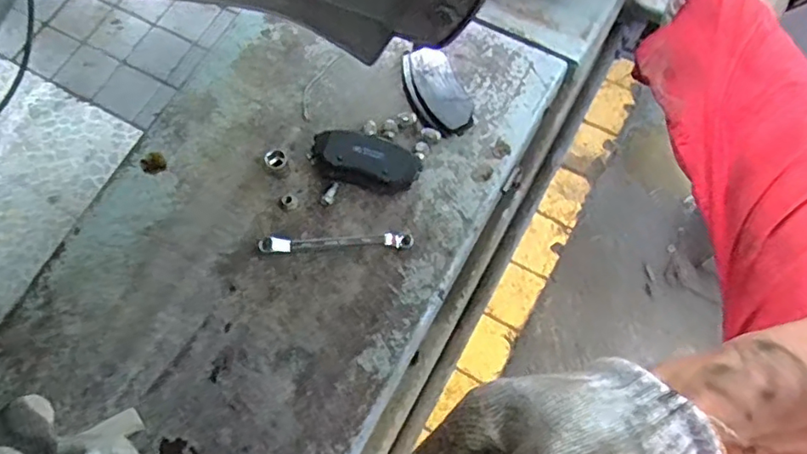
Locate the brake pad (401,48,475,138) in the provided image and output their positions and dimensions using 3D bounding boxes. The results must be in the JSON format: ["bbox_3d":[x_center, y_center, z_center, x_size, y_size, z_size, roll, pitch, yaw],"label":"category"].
[{"bbox_3d":[0.044,-0.186,0.805,0.072,0.031,0.139,-20,71,-5],"label":"brake pad"}]

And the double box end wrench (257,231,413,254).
[{"bbox_3d":[-0.085,0.020,0.744,0.193,0.019,0.020,-2,70,2],"label":"double box end wrench"}]

